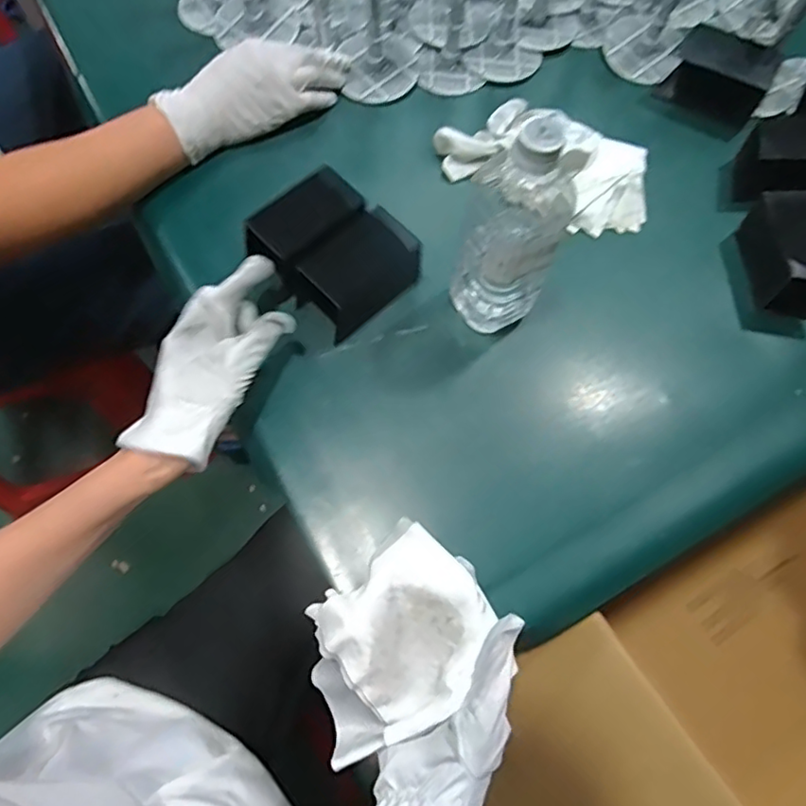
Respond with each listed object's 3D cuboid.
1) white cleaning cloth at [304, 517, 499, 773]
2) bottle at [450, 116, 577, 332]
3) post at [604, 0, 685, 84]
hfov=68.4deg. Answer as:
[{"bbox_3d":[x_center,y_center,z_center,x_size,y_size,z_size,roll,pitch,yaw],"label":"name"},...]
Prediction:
[{"bbox_3d":[-0.009,0.164,0.407,0.136,0.042,0.107,-40,74,-16],"label":"white cleaning cloth"},{"bbox_3d":[0.080,-0.117,0.451,0.071,0.198,0.059,16,69,5],"label":"bottle"},{"bbox_3d":[0.272,-0.428,0.612,0.079,0.149,0.083,11,68,3],"label":"post"}]

